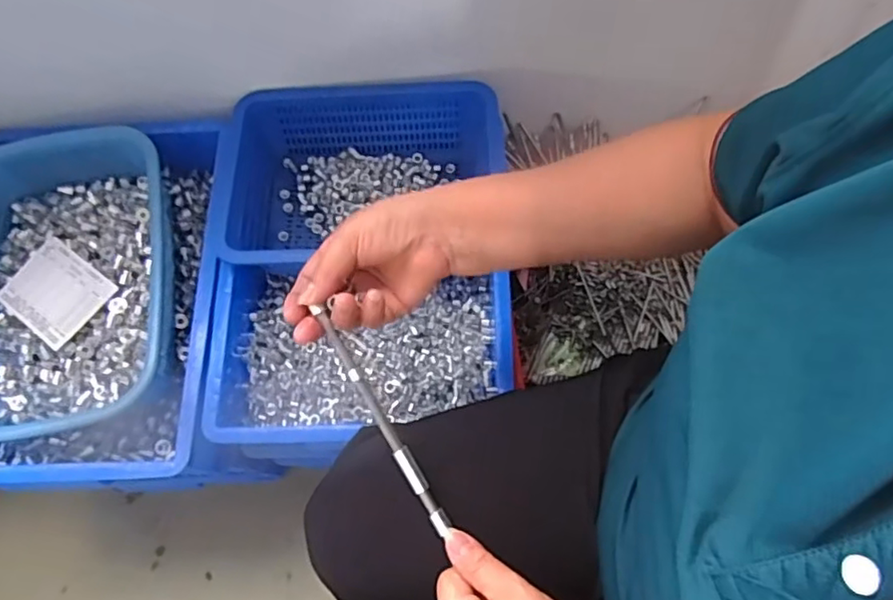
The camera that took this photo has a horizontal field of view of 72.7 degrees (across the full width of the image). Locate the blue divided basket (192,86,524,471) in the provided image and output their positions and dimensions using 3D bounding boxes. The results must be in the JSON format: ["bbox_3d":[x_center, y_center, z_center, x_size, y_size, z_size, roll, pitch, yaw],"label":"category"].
[{"bbox_3d":[-0.095,-0.048,0.683,0.317,0.092,0.411,-1,69,3],"label":"blue divided basket"}]

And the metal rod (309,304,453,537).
[{"bbox_3d":[-0.045,0.086,0.430,0.011,0.007,0.173,-30,86,-9],"label":"metal rod"}]

